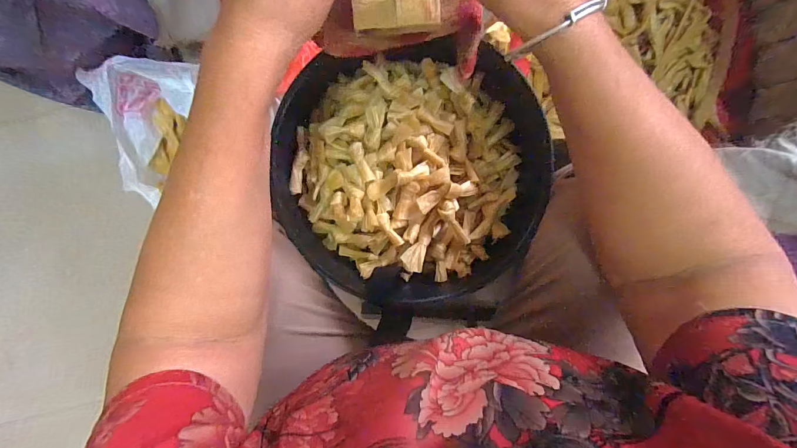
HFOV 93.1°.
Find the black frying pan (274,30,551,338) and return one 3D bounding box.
[{"bbox_3d":[0.018,-0.042,0.457,0.324,0.079,0.328,-4,98,-1],"label":"black frying pan"}]

